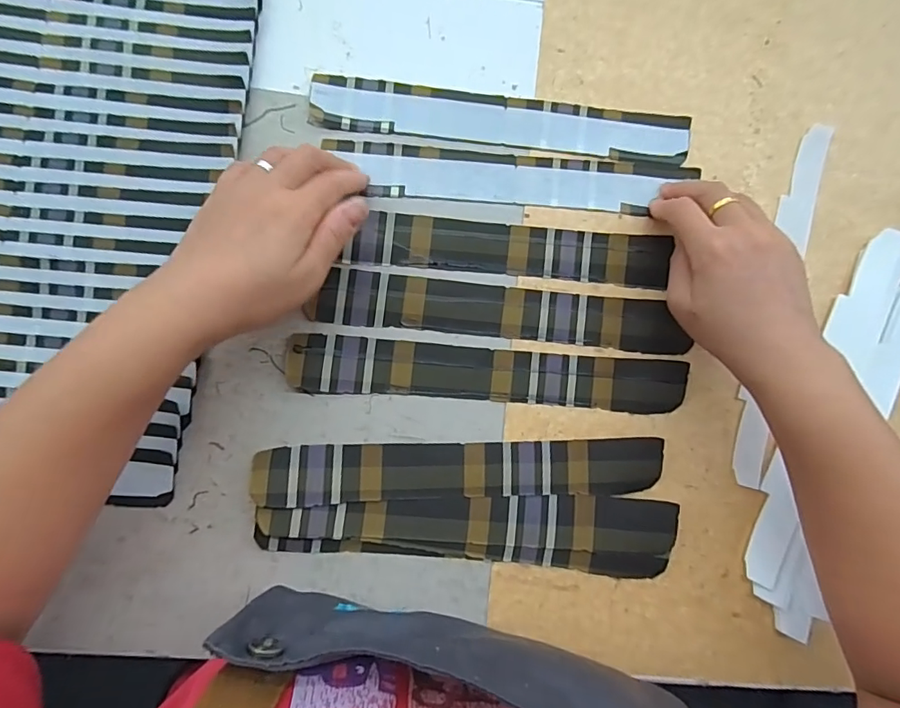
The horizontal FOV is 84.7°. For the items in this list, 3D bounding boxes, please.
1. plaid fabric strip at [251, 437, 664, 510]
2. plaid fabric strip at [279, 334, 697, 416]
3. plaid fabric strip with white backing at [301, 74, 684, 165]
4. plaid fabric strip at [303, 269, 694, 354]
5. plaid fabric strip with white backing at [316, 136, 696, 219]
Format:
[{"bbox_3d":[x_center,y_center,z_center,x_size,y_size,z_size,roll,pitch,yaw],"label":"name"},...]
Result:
[{"bbox_3d":[0.010,0.076,0.316,0.258,0.015,0.036,-1,88,-4],"label":"plaid fabric strip"},{"bbox_3d":[0.028,0.014,0.329,0.259,0.009,0.036,4,88,-4],"label":"plaid fabric strip"},{"bbox_3d":[0.038,-0.161,0.342,0.259,0.005,0.035,4,88,-4],"label":"plaid fabric strip with white backing"},{"bbox_3d":[0.037,-0.028,0.337,0.246,0.005,0.035,5,88,-4],"label":"plaid fabric strip"},{"bbox_3d":[0.045,-0.121,0.341,0.242,0.005,0.036,3,88,-4],"label":"plaid fabric strip with white backing"}]

